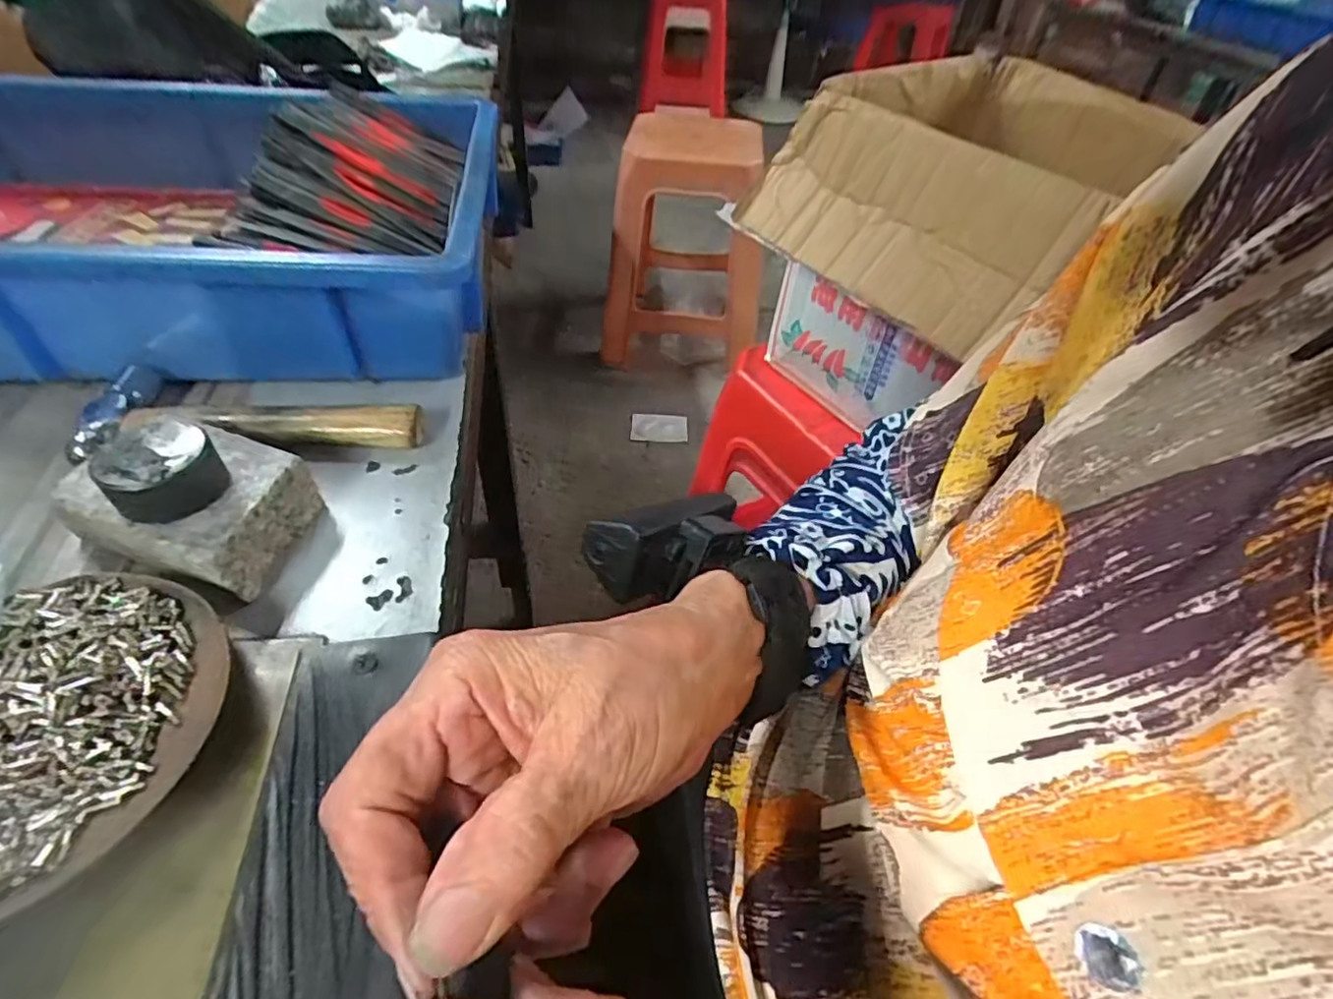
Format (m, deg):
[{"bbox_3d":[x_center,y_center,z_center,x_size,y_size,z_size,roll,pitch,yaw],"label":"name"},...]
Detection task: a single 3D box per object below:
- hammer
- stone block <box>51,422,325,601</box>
[{"bbox_3d":[-0.200,-0.042,0.314,0.149,0.020,0.053,-2,46,-9],"label":"hammer"},{"bbox_3d":[-0.195,0.003,0.263,0.082,0.033,0.060,17,46,10],"label":"stone block"}]

